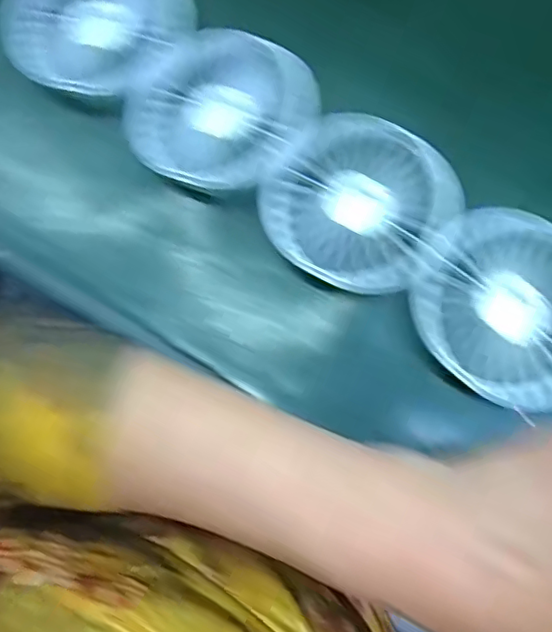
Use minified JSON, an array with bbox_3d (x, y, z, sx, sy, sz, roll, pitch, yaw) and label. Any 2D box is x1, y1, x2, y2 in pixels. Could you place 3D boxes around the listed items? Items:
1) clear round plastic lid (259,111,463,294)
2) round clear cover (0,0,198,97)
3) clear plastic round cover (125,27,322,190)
[{"bbox_3d":[0.043,-0.057,0.292,0.092,0.016,0.083,32,75,8],"label":"clear round plastic lid"},{"bbox_3d":[-0.098,-0.163,0.319,0.101,0.015,0.083,12,74,2],"label":"round clear cover"},{"bbox_3d":[-0.030,-0.109,0.300,0.087,0.018,0.091,0,74,-1],"label":"clear plastic round cover"}]

